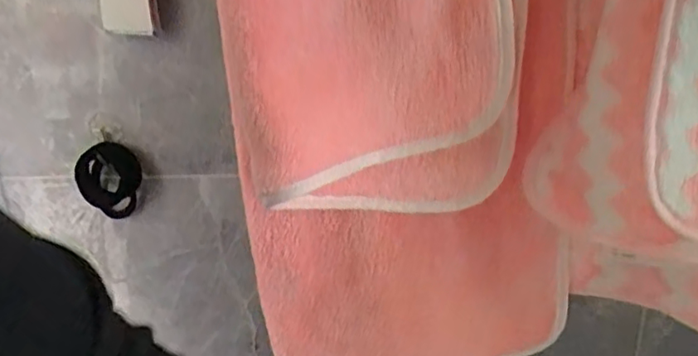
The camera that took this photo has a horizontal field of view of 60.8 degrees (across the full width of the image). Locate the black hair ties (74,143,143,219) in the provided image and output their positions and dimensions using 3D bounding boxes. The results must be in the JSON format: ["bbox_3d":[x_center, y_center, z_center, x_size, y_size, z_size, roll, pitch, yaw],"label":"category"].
[{"bbox_3d":[-0.204,0.002,0.502,0.056,0.063,0.011,-3,23,2],"label":"black hair ties"}]

